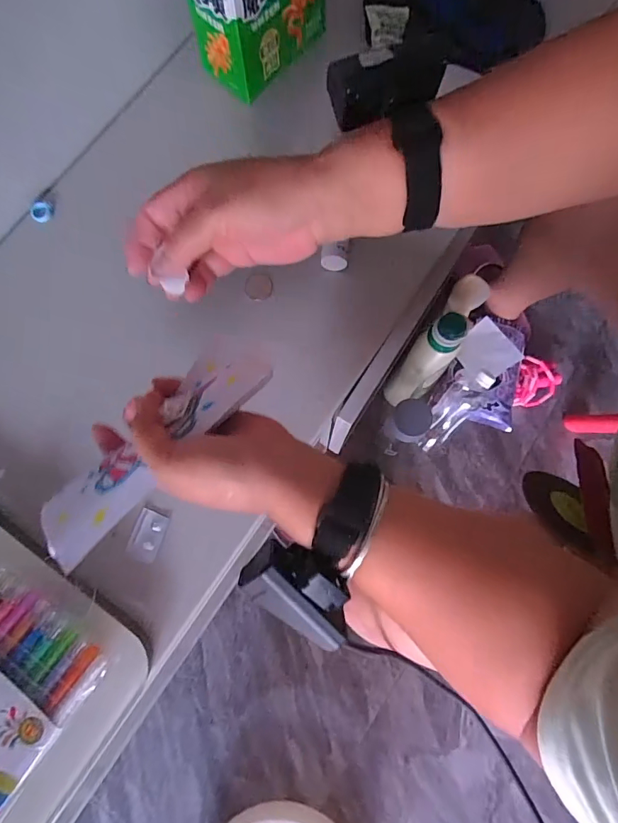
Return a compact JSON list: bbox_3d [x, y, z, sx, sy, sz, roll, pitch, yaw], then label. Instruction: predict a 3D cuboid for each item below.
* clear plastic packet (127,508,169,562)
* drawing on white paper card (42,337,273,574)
[{"bbox_3d":[-0.125,0.096,0.338,0.022,0.008,0.036,17,75,4],"label":"clear plastic packet"},{"bbox_3d":[-0.097,0.018,0.270,0.063,0.015,0.163,28,70,34],"label":"drawing on white paper card"}]

